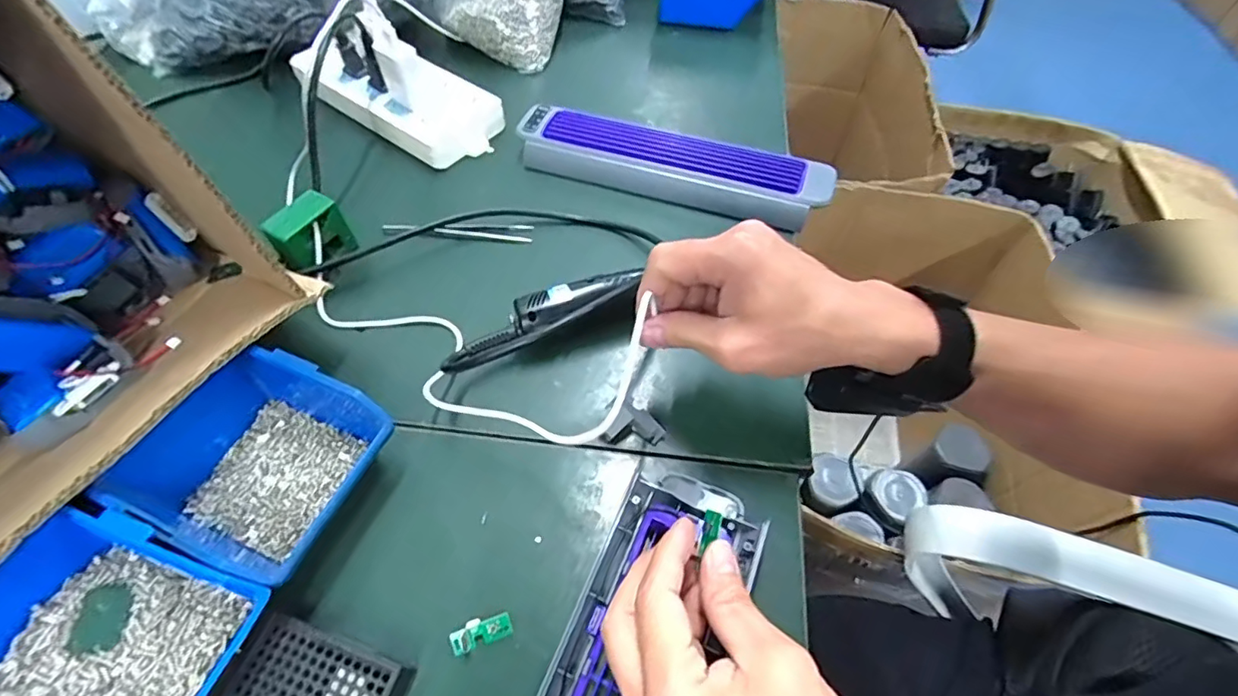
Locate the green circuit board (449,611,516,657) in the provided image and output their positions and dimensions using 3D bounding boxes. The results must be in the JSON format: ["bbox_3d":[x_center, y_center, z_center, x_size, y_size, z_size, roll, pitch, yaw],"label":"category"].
[{"bbox_3d":[-0.078,0.161,0.316,0.034,0.004,0.015,-17,58,-12],"label":"green circuit board"}]

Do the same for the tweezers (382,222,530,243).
[{"bbox_3d":[-0.141,-0.102,0.487,0.129,0.006,0.019,3,56,2],"label":"tweezers"}]

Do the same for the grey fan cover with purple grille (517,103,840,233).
[{"bbox_3d":[0.049,-0.174,0.521,0.286,0.027,0.069,16,58,10],"label":"grey fan cover with purple grille"}]

